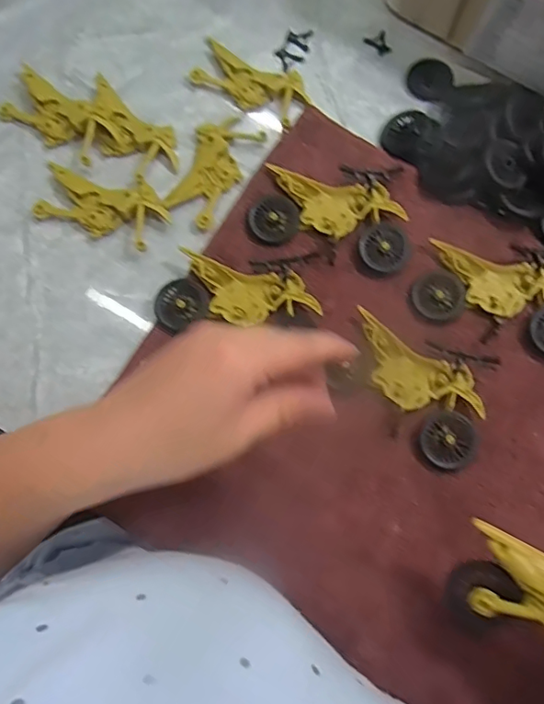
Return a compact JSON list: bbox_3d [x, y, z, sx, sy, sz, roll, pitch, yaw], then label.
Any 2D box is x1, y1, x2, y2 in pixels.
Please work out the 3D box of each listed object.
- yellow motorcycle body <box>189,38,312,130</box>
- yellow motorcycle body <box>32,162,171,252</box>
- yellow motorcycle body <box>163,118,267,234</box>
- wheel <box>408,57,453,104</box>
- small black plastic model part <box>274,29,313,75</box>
[{"bbox_3d":[-0.018,-0.216,0.437,0.091,0.011,0.050,20,77,4],"label":"yellow motorcycle body"},{"bbox_3d":[-0.127,-0.110,0.400,0.095,0.016,0.049,20,77,4],"label":"yellow motorcycle body"},{"bbox_3d":[-0.046,-0.142,0.412,0.045,0.008,0.092,29,78,6],"label":"yellow motorcycle body"},{"bbox_3d":[0.131,-0.225,0.444,0.035,0.006,0.043,25,77,5],"label":"wheel"},{"bbox_3d":[0.017,-0.249,0.443,0.022,0.004,0.046,25,77,5],"label":"small black plastic model part"}]

